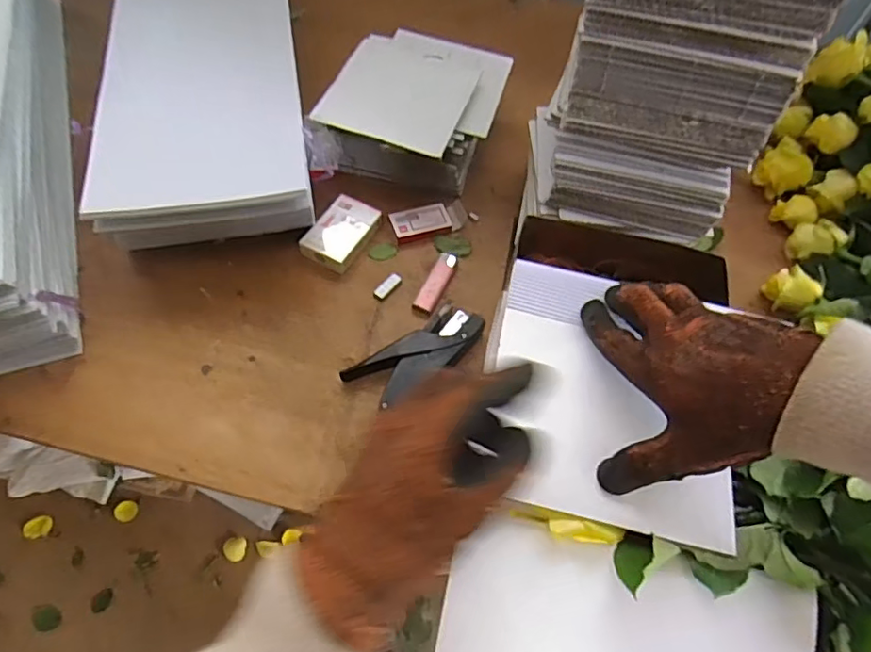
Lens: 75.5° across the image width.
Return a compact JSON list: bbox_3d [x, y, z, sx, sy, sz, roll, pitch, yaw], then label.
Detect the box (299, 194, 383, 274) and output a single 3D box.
[{"bbox_3d":[-0.107,-0.105,0.645,0.057,0.022,0.088,26,62,11],"label":"box"}]

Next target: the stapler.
[{"bbox_3d":[-0.016,0.030,0.565,0.142,0.034,0.065,-30,66,-19],"label":"stapler"}]

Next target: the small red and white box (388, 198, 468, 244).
[{"bbox_3d":[-0.006,-0.125,0.667,0.092,0.015,0.038,-17,62,-13],"label":"small red and white box"}]

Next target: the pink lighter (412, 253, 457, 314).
[{"bbox_3d":[0.000,-0.048,0.623,0.023,0.011,0.079,22,61,9],"label":"pink lighter"}]

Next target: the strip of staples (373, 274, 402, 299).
[{"bbox_3d":[-0.053,-0.043,0.622,0.014,0.005,0.036,35,64,16],"label":"strip of staples"}]

